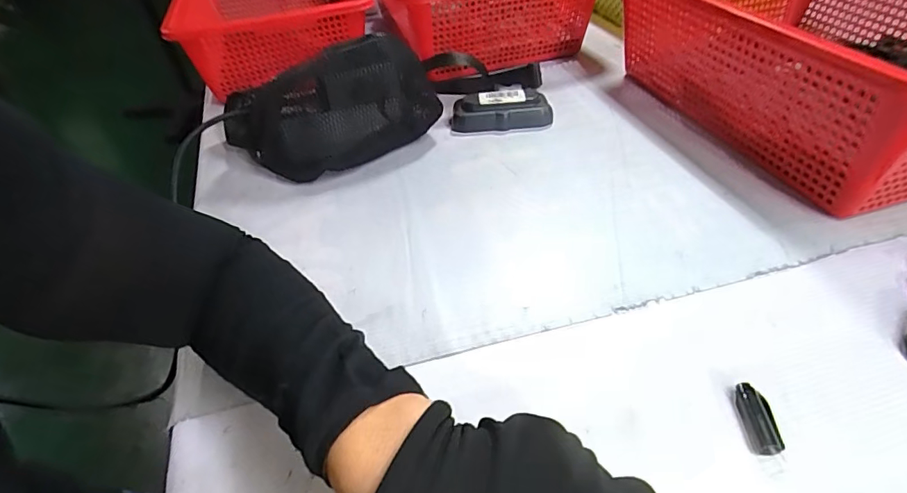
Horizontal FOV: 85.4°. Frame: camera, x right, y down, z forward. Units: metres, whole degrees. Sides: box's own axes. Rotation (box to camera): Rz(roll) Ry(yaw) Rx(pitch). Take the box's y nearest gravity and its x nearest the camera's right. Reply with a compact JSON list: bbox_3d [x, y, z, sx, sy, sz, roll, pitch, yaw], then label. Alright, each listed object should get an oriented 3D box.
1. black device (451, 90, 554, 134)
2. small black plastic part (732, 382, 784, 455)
[{"bbox_3d":[0.052,-0.146,0.533,0.107,0.029,0.042,-6,42,-1],"label":"black device"},{"bbox_3d":[0.171,0.097,0.274,0.018,0.011,0.037,3,42,8],"label":"small black plastic part"}]

